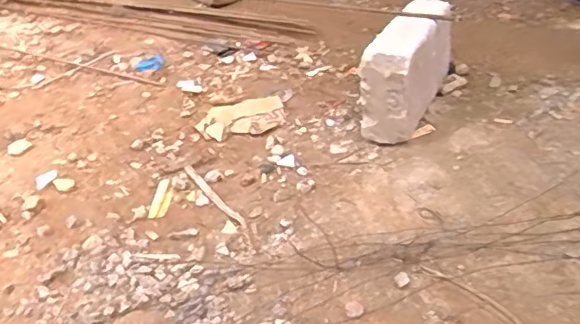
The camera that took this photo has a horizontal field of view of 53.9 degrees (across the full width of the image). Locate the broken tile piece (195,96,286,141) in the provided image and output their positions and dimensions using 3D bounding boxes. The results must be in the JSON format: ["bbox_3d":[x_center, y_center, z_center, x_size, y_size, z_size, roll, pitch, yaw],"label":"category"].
[{"bbox_3d":[-0.110,-0.104,1.331,0.205,0.023,0.131,-14,34,-16],"label":"broken tile piece"}]

